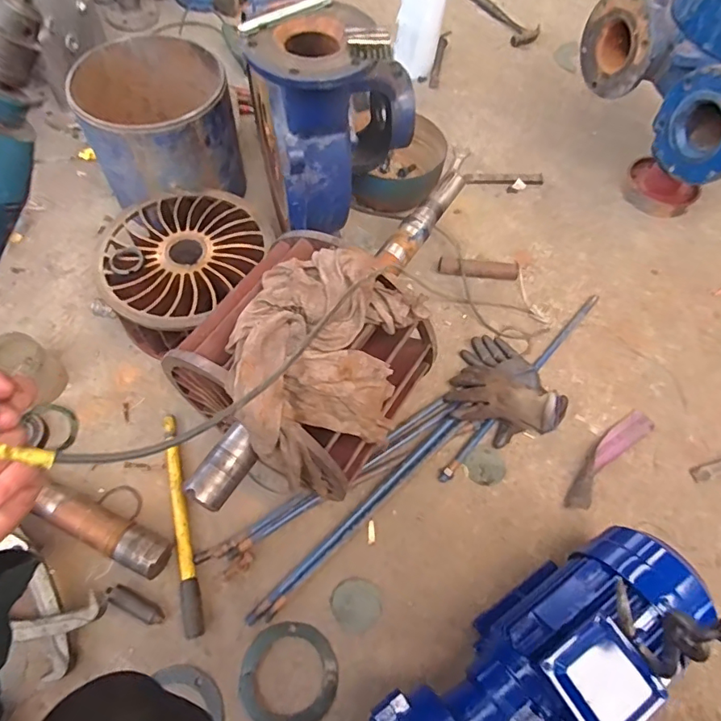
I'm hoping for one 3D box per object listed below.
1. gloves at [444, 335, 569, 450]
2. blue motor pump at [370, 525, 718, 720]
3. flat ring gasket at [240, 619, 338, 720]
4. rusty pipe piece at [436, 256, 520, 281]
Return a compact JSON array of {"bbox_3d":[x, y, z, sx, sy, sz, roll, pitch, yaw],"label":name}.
[{"bbox_3d":[0.279,0.062,0.974,0.220,0.062,0.204,1,62,-3],"label":"gloves"},{"bbox_3d":[0.250,0.430,0.662,0.521,0.223,0.199,-29,67,-16],"label":"blue motor pump"},{"bbox_3d":[-0.108,0.483,0.767,0.143,0.008,0.143,26,64,10],"label":"flat ring gasket"},{"bbox_3d":[0.267,-0.208,1.138,0.176,0.036,0.042,6,62,0],"label":"rusty pipe piece"}]

